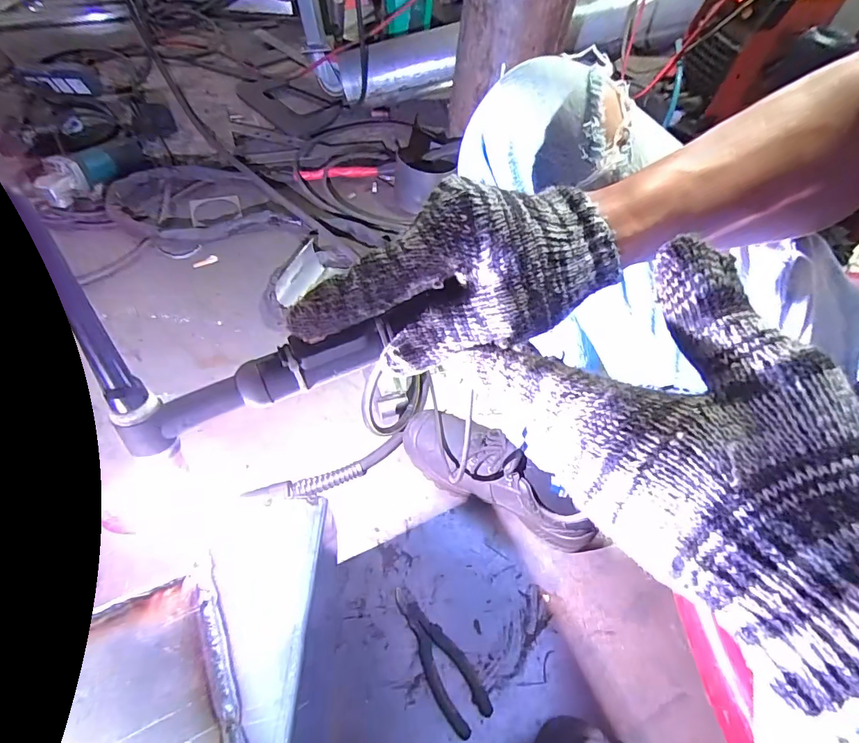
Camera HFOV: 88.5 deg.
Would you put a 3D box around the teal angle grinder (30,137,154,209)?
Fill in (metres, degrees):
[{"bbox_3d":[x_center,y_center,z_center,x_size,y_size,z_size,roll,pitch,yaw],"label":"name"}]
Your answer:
[{"bbox_3d":[-0.716,-0.449,0.949,0.072,0.082,0.277,15,54,5],"label":"teal angle grinder"}]

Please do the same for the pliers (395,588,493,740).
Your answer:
[{"bbox_3d":[0.011,0.339,0.531,0.054,0.014,0.161,-25,60,-22],"label":"pliers"}]

